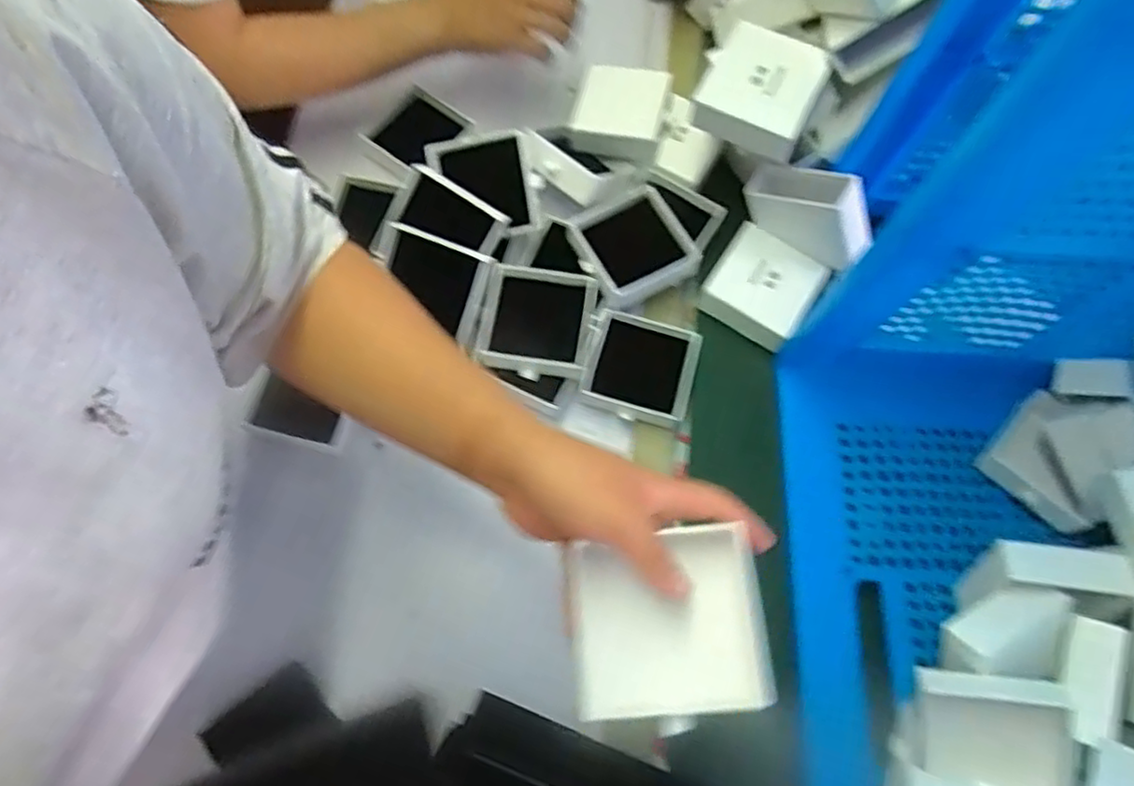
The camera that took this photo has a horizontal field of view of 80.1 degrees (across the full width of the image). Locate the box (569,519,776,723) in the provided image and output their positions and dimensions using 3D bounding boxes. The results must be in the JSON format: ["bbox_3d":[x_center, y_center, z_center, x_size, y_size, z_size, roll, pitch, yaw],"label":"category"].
[{"bbox_3d":[0.050,0.117,0.345,0.095,0.028,0.086,-4,71,-4],"label":"box"}]

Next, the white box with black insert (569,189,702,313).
[{"bbox_3d":[0.059,-0.135,0.659,0.103,0.055,0.100,-27,74,-11],"label":"white box with black insert"}]

